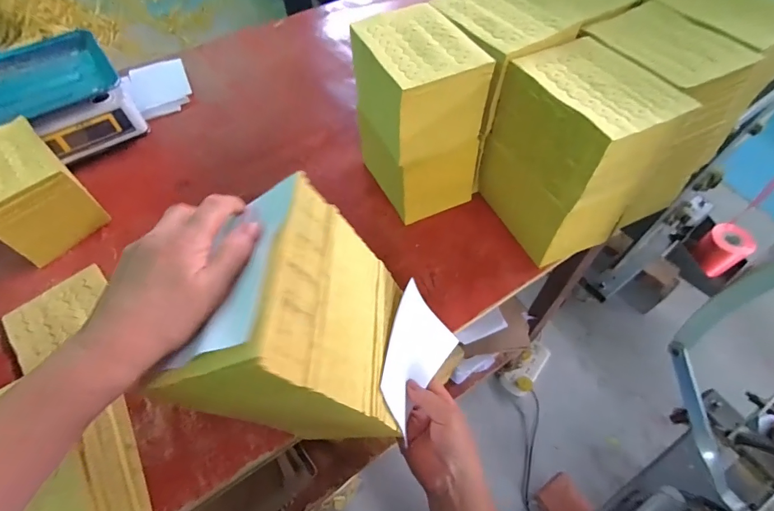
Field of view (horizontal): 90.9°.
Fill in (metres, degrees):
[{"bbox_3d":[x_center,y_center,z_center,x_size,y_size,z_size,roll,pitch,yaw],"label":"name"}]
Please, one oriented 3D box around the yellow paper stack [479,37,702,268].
[{"bbox_3d":[0.229,-0.127,0.490,0.127,0.204,0.164,-21,59,-12],"label":"yellow paper stack"}]

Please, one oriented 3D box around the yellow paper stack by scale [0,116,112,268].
[{"bbox_3d":[-0.530,-0.095,0.566,0.159,0.119,0.116,39,66,24],"label":"yellow paper stack by scale"}]

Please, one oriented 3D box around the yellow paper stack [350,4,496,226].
[{"bbox_3d":[0.041,-0.187,0.536,0.119,0.220,0.169,-21,59,-12],"label":"yellow paper stack"}]

